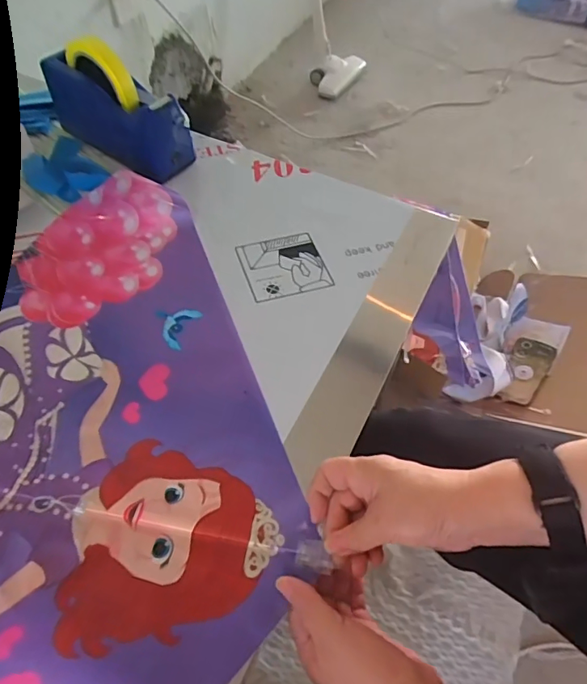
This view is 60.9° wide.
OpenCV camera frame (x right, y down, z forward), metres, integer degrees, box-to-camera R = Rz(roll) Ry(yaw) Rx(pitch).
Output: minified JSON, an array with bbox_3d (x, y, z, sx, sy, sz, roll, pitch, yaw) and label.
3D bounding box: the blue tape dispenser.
[{"bbox_3d":[-0.229,-0.303,0.642,0.191,0.129,0.064,31,60,18],"label":"blue tape dispenser"}]

